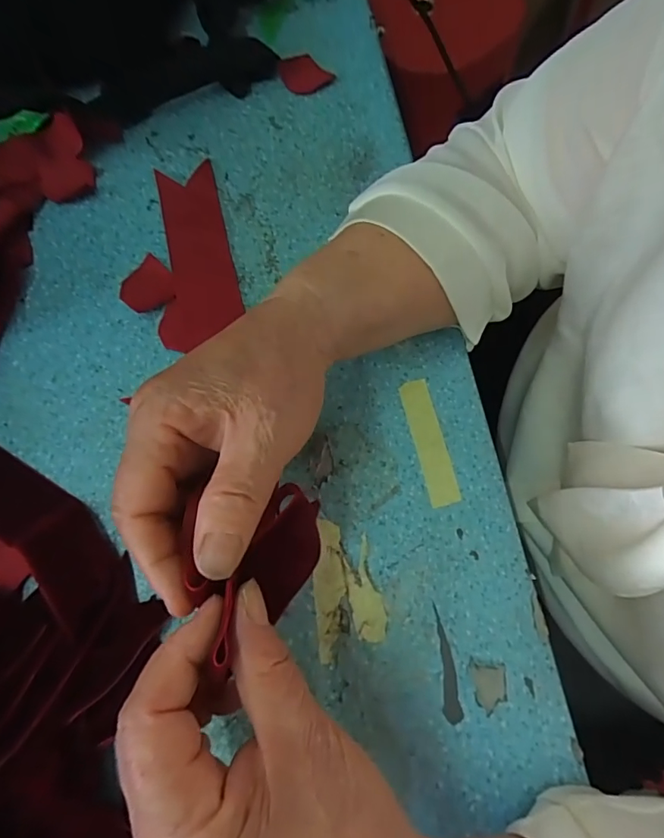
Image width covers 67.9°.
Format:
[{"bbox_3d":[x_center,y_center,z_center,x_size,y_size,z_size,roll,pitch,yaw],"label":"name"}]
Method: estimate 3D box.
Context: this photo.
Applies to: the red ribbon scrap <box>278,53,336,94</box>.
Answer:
[{"bbox_3d":[-0.020,-0.267,0.380,0.040,0.009,0.028,-12,72,-6],"label":"red ribbon scrap"}]

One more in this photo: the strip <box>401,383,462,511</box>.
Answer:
[{"bbox_3d":[0.058,0.012,0.291,0.018,0.004,0.076,-12,72,-6],"label":"strip"}]

